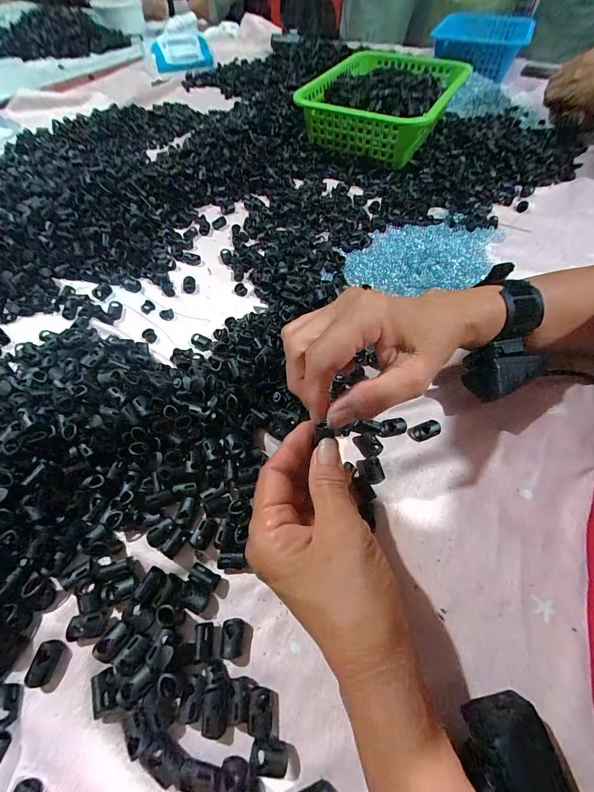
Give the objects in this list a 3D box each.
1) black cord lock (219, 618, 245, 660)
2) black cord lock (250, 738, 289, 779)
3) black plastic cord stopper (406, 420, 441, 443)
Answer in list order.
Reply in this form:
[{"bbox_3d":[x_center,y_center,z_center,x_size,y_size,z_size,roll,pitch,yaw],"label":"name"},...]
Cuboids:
[{"bbox_3d":[-0.040,0.149,0.198,0.013,0.010,0.019,-1,57,0],"label":"black cord lock"},{"bbox_3d":[-0.015,0.192,0.171,0.020,0.008,0.015,3,57,3],"label":"black cord lock"},{"bbox_3d":[0.110,0.029,0.275,0.026,0.006,0.015,-16,60,-12],"label":"black plastic cord stopper"}]

